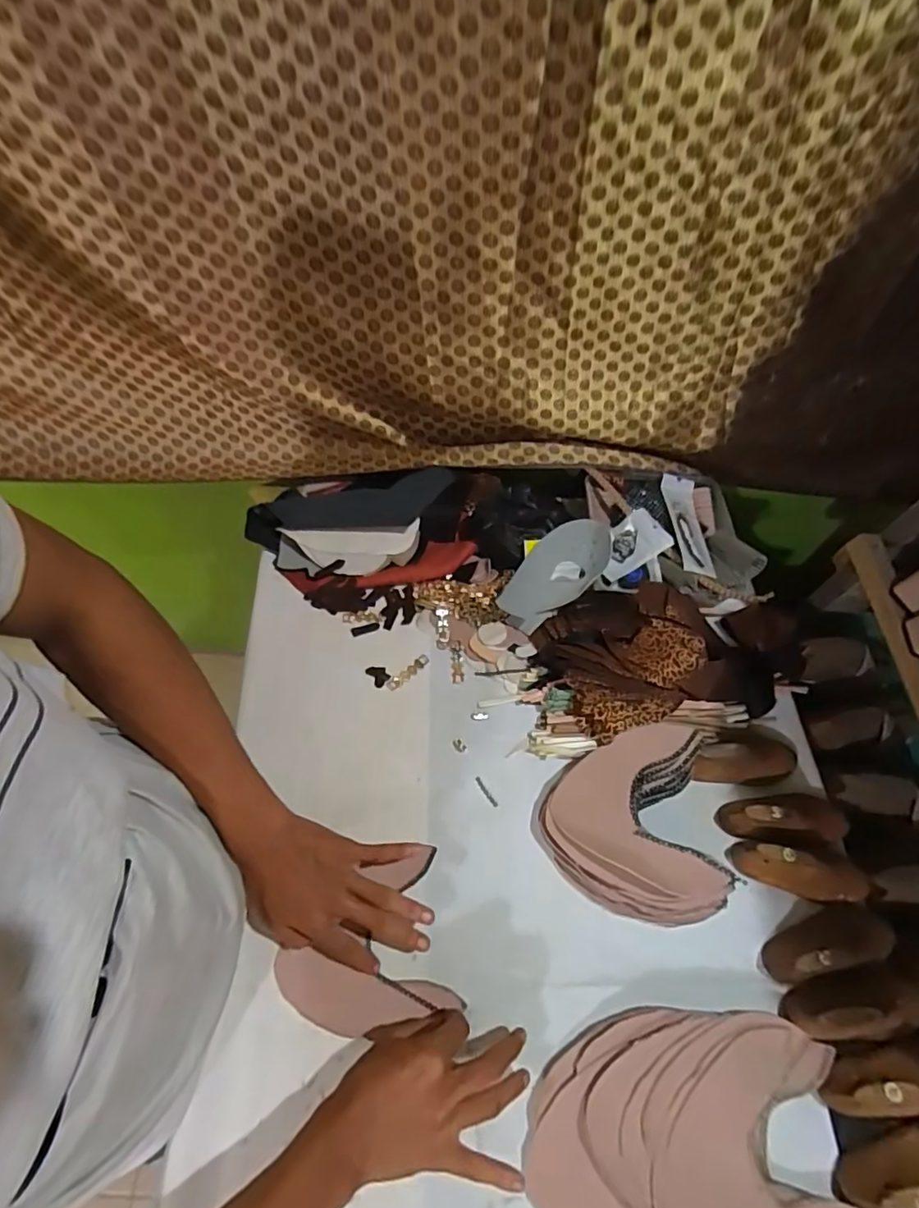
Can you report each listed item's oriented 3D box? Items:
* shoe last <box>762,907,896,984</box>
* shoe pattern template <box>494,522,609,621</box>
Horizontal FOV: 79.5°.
[{"bbox_3d":[0.369,0.335,0.546,0.132,0.053,0.050,-8,60,-9],"label":"shoe last"},{"bbox_3d":[0.127,-0.039,0.717,0.165,0.039,0.082,-39,67,-3],"label":"shoe pattern template"}]

